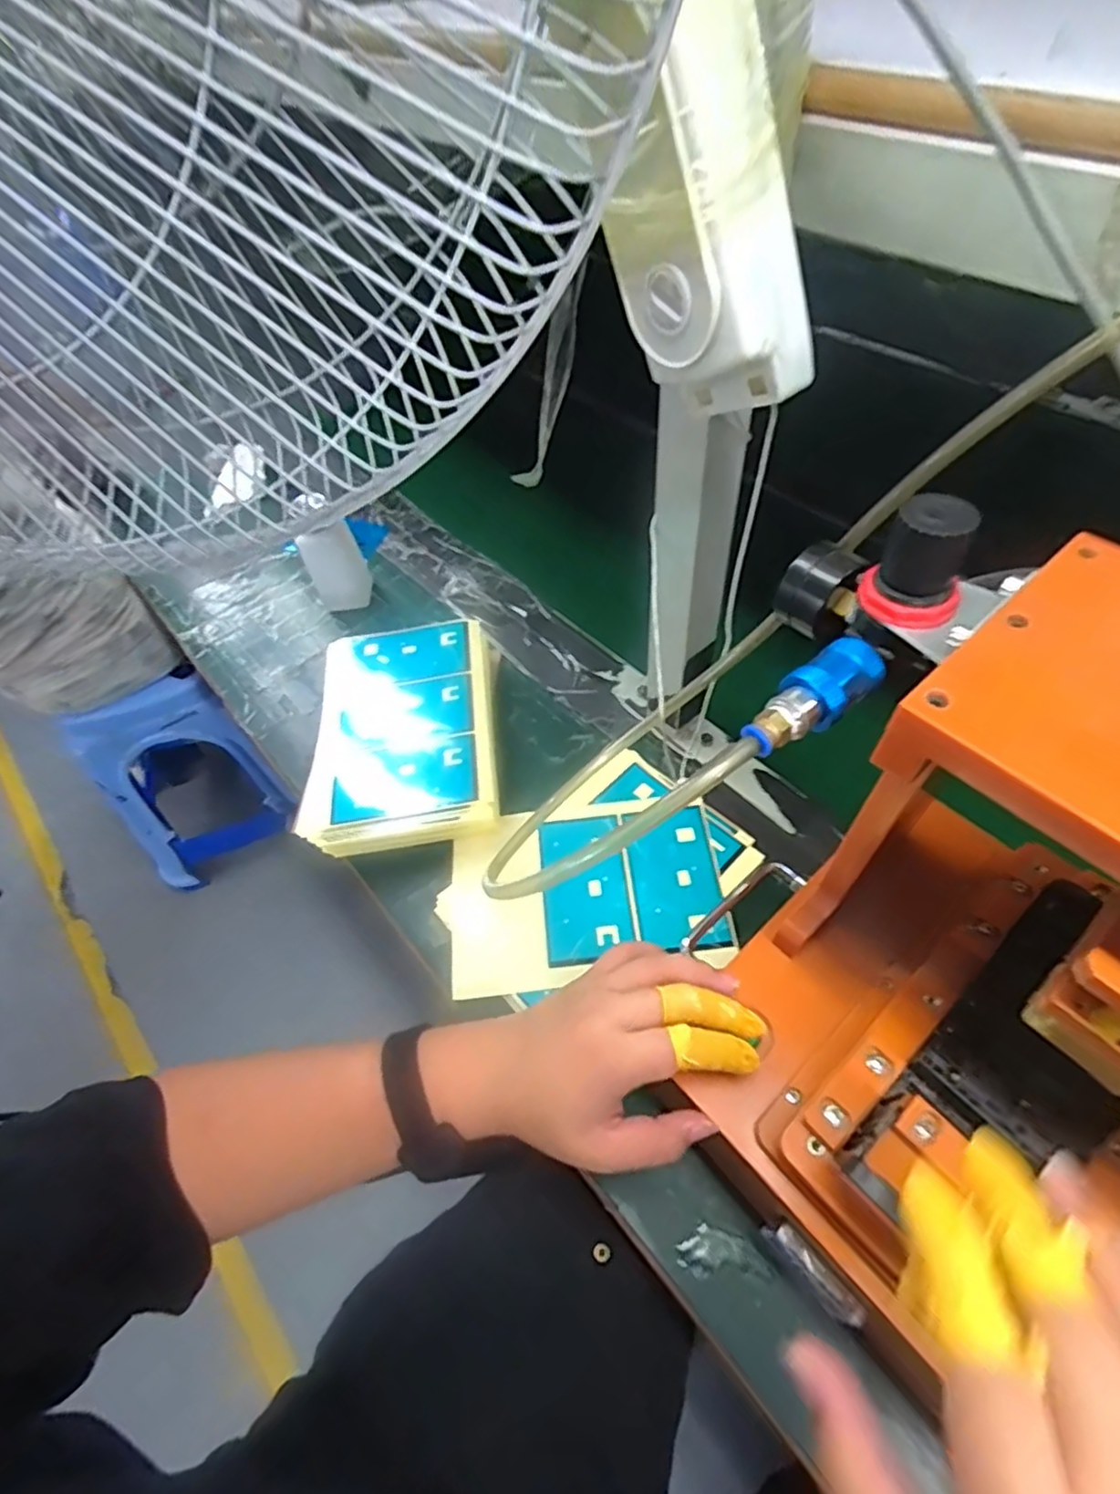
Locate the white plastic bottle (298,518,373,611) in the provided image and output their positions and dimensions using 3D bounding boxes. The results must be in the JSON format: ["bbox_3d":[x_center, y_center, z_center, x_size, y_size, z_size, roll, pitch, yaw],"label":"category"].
[{"bbox_3d":[-0.254,-0.203,0.759,0.063,0.078,0.047,-25,56,-12],"label":"white plastic bottle"}]

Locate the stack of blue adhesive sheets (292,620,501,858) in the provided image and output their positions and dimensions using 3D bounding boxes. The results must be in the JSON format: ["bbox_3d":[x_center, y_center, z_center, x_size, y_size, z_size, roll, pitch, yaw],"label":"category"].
[{"bbox_3d":[-0.149,-0.012,0.628,0.177,0.060,0.230,-7,54,0],"label":"stack of blue adhesive sheets"}]

